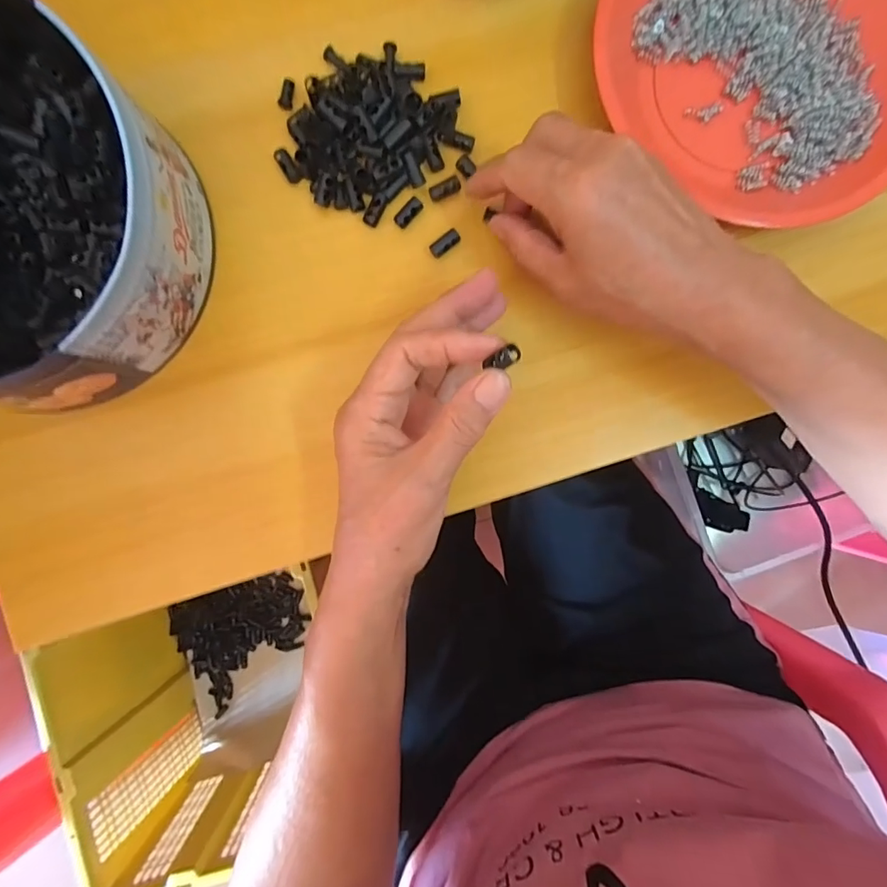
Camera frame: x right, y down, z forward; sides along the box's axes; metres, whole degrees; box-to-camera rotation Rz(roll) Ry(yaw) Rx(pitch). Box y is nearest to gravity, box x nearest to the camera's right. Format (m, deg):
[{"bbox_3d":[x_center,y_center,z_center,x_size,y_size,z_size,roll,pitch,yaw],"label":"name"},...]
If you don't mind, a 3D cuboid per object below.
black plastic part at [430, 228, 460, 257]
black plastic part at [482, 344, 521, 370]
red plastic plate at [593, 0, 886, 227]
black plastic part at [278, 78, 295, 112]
[{"bbox_3d":[0.001,-0.118,0.278,0.018,0.009,0.008,-37,90,-2],"label":"black plastic part"},{"bbox_3d":[0.026,-0.038,0.212,0.018,0.004,0.008,-28,90,19],"label":"black plastic part"},{"bbox_3d":[0.189,-0.231,0.277,0.191,0.026,0.180,0,89,-1],"label":"red plastic plate"},{"bbox_3d":[-0.091,-0.203,0.274,0.008,0.004,0.017,8,89,-1],"label":"black plastic part"}]

